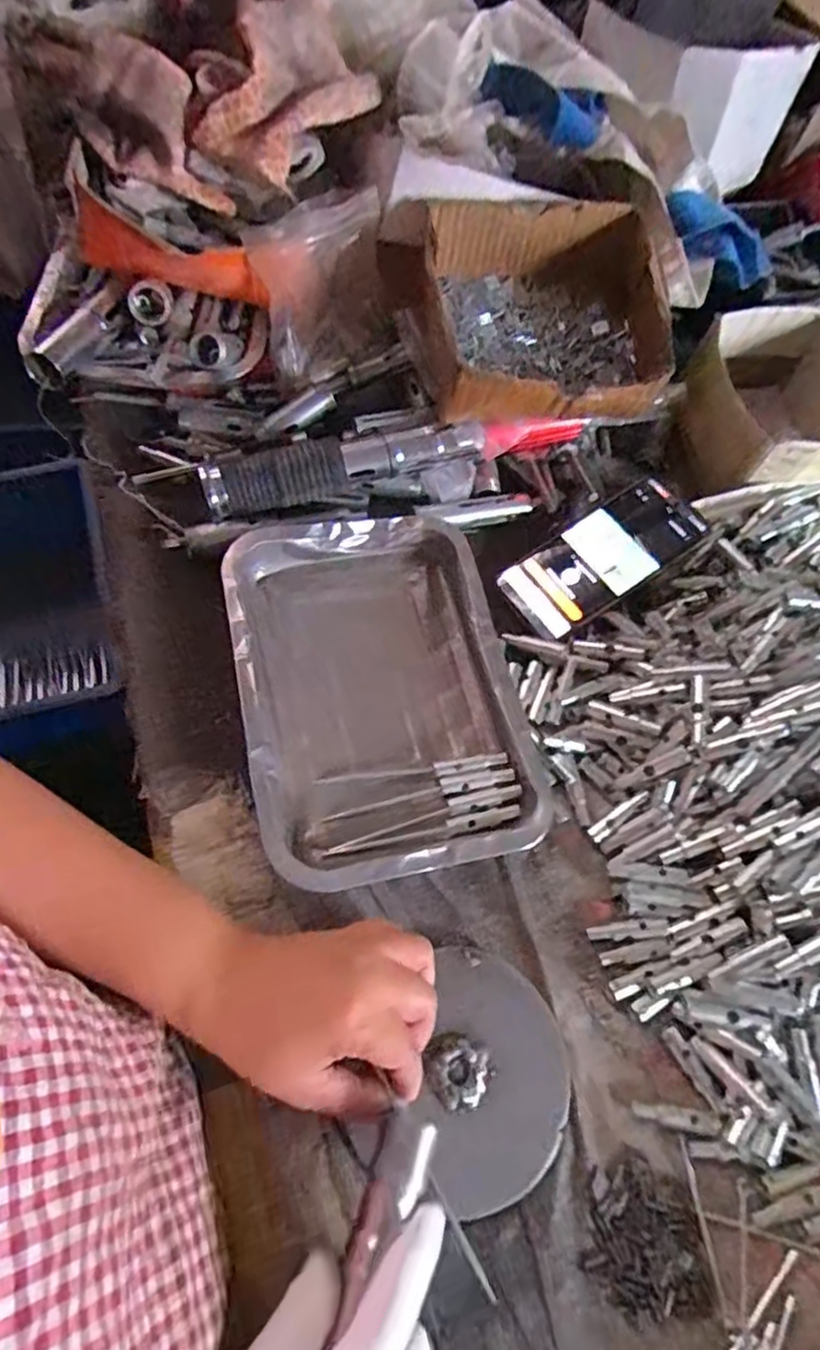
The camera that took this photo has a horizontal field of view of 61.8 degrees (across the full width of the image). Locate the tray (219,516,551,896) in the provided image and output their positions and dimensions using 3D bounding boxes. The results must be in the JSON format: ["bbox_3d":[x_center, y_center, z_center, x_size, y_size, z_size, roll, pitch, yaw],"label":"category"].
[{"bbox_3d":[-0.019,0.007,0.468,0.188,0.042,0.255,-10,65,-11],"label":"tray"}]

